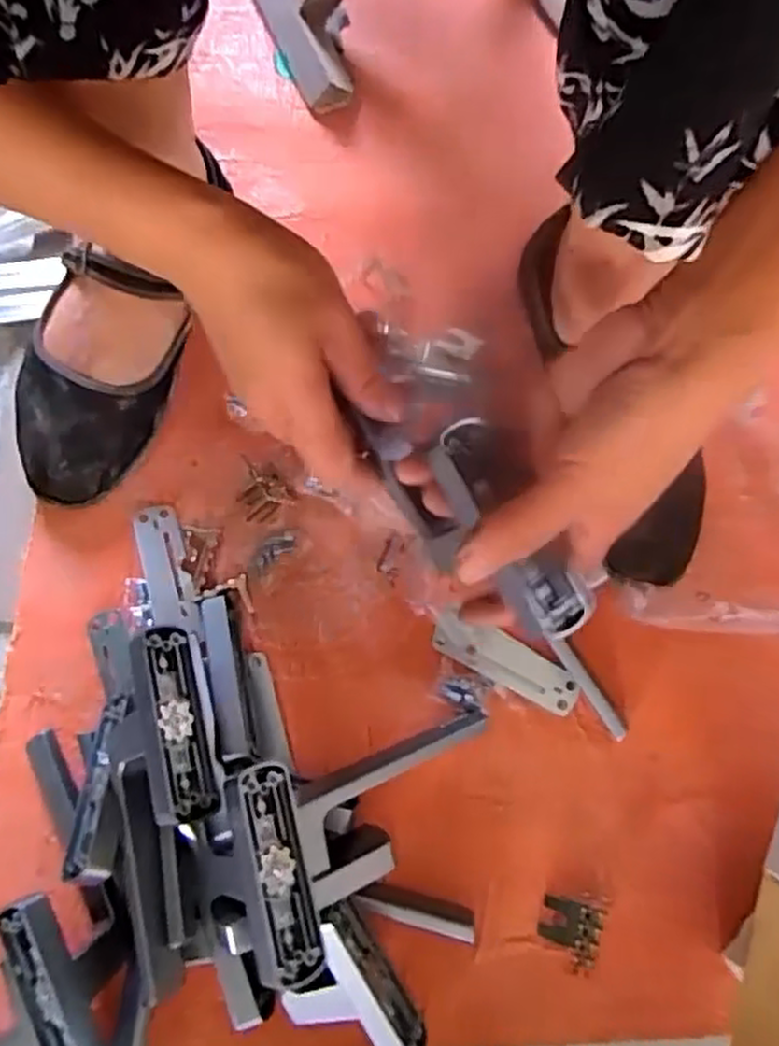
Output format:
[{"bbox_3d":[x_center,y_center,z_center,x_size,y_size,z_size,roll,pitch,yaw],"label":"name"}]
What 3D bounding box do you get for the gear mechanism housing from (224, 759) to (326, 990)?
[{"bbox_3d":[-0.060,0.172,0.365,0.037,0.023,0.100,2,68,-46],"label":"gear mechanism housing"}]

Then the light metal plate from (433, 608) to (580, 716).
[{"bbox_3d":[0.073,0.086,0.463,0.095,0.005,0.028,28,85,3],"label":"light metal plate"}]

